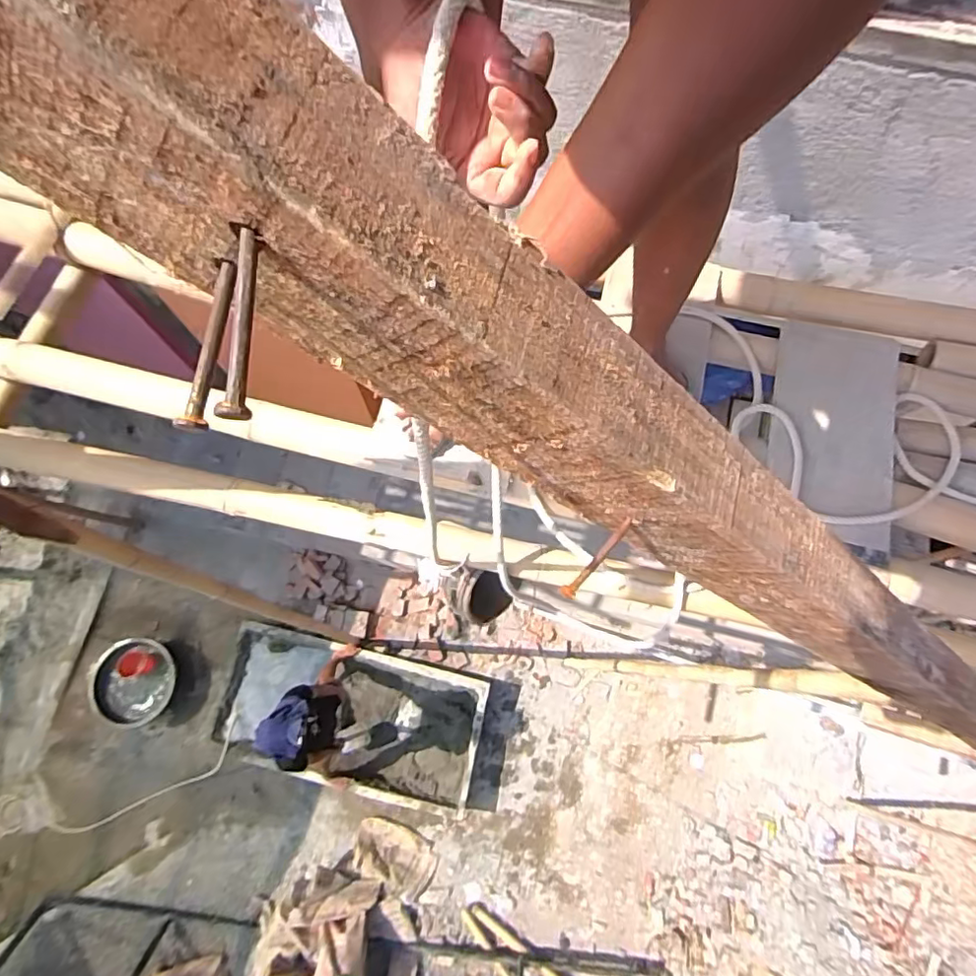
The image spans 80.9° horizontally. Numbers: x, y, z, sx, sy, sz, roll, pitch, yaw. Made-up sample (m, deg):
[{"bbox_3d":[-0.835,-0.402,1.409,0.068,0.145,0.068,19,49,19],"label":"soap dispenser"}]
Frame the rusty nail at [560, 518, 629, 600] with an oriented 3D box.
[{"bbox_3d":[0.046,0.030,0.244,0.006,0.005,0.045,40,108,11],"label":"rusty nail"}]

